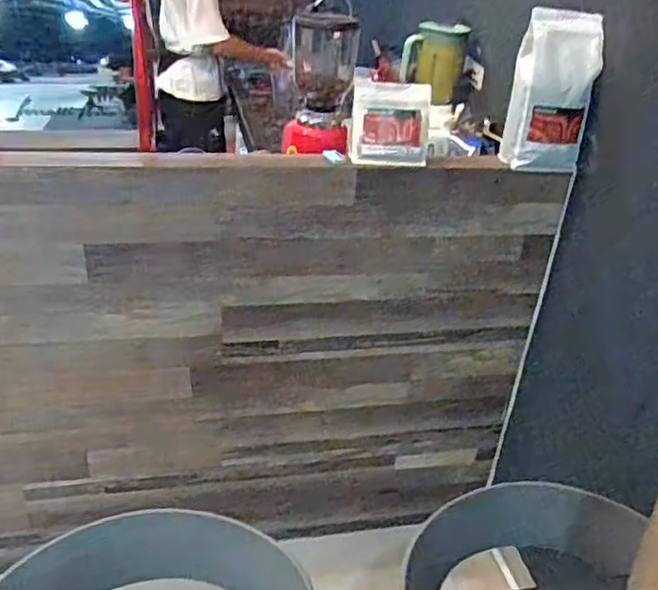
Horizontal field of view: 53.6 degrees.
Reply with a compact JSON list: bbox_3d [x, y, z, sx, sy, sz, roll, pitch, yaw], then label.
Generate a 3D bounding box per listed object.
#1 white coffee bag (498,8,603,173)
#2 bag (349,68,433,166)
[{"bbox_3d":[0.450,-0.403,1.309,0.153,0.290,0.080,6,31,2],"label":"white coffee bag"},{"bbox_3d":[0.123,-0.342,1.308,0.159,0.149,0.075,7,31,3],"label":"bag"}]

